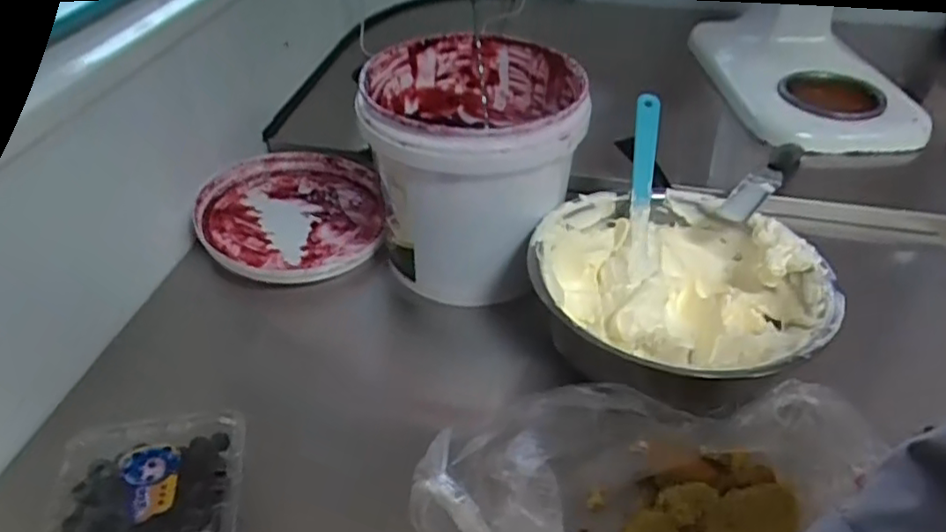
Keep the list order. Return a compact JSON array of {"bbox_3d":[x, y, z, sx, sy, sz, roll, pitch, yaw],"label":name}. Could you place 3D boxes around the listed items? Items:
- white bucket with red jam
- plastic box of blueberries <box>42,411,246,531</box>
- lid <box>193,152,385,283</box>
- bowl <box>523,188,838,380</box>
[{"bbox_3d":[0.001,-0.091,0.642,0.194,0.189,0.203,1,39,-1],"label":"white bucket with red jam"},{"bbox_3d":[-0.225,0.164,0.464,0.124,0.039,0.119,-8,40,-11],"label":"plastic box of blueberries"},{"bbox_3d":[-0.195,-0.059,0.720,0.186,0.030,0.203,1,39,-1],"label":"lid"},{"bbox_3d":[0.169,0.033,0.566,0.228,0.086,0.226,1,39,-1],"label":"bowl"}]

